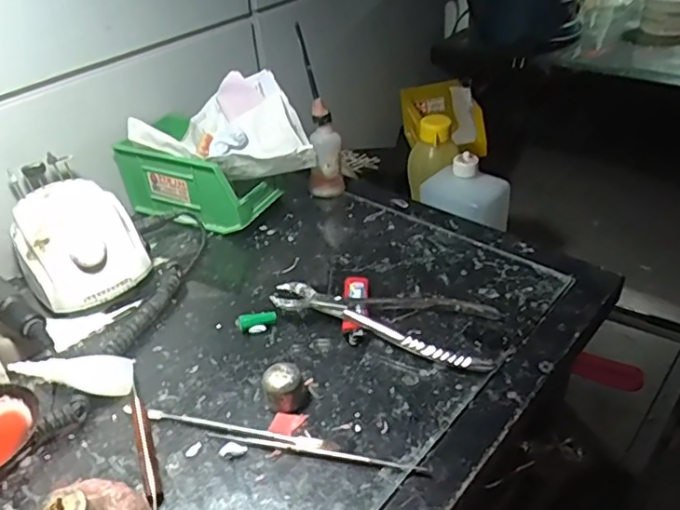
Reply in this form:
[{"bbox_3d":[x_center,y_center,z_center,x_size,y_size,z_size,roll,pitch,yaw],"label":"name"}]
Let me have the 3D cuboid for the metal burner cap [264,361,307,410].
[{"bbox_3d":[-0.042,0.101,0.446,0.031,0.031,0.025,-9,37,-7],"label":"metal burner cap"}]

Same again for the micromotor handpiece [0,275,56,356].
[{"bbox_3d":[-0.312,0.032,0.521,0.191,0.029,0.024,25,46,33],"label":"micromotor handpiece"}]

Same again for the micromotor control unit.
[{"bbox_3d":[-0.256,-0.010,0.569,0.109,0.078,0.138,-24,41,-25],"label":"micromotor control unit"}]

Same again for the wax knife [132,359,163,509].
[{"bbox_3d":[-0.141,0.138,0.419,0.010,0.016,0.163,-17,39,-17],"label":"wax knife"}]

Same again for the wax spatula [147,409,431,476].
[{"bbox_3d":[-0.043,0.133,0.421,0.211,0.008,0.014,9,38,16],"label":"wax spatula"}]

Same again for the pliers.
[{"bbox_3d":[0.041,0.048,0.514,0.192,0.024,0.074,12,40,20],"label":"pliers"}]

